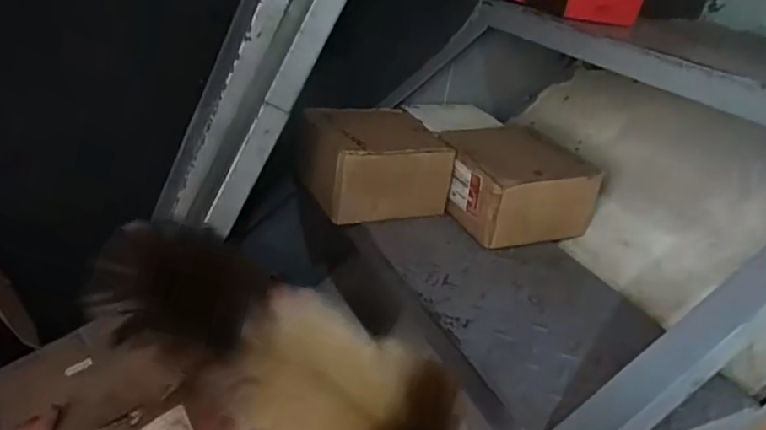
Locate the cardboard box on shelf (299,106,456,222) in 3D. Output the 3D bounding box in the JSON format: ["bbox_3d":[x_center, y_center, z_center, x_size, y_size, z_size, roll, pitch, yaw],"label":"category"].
[{"bbox_3d":[-0.010,-0.073,0.803,0.186,0.109,0.131,-8,29,-27],"label":"cardboard box on shelf"}]

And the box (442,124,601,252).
[{"bbox_3d":[0.187,-0.047,0.819,0.185,0.106,0.171,-6,28,-24],"label":"box"}]

